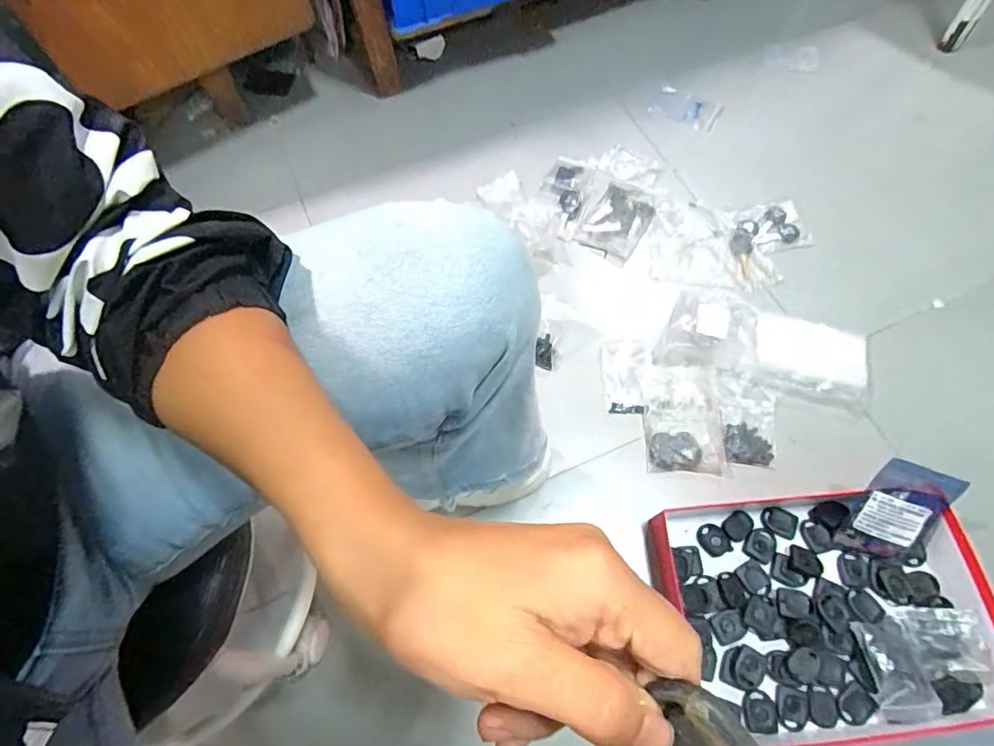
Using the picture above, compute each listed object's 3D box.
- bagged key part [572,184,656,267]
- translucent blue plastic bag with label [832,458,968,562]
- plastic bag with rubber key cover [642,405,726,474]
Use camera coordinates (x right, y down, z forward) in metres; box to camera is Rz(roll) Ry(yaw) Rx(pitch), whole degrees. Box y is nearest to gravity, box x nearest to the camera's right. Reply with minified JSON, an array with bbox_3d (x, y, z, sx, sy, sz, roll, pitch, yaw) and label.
[{"bbox_3d":[0.188,-0.237,0.812,0.092,0.027,0.120,32,70,15],"label":"bagged key part"},{"bbox_3d":[0.450,0.159,0.581,0.092,0.120,0.011,20,22,-2],"label":"translucent blue plastic bag with label"},{"bbox_3d":[0.240,0.084,0.663,0.093,0.013,0.084,2,65,3],"label":"plastic bag with rubber key cover"}]

